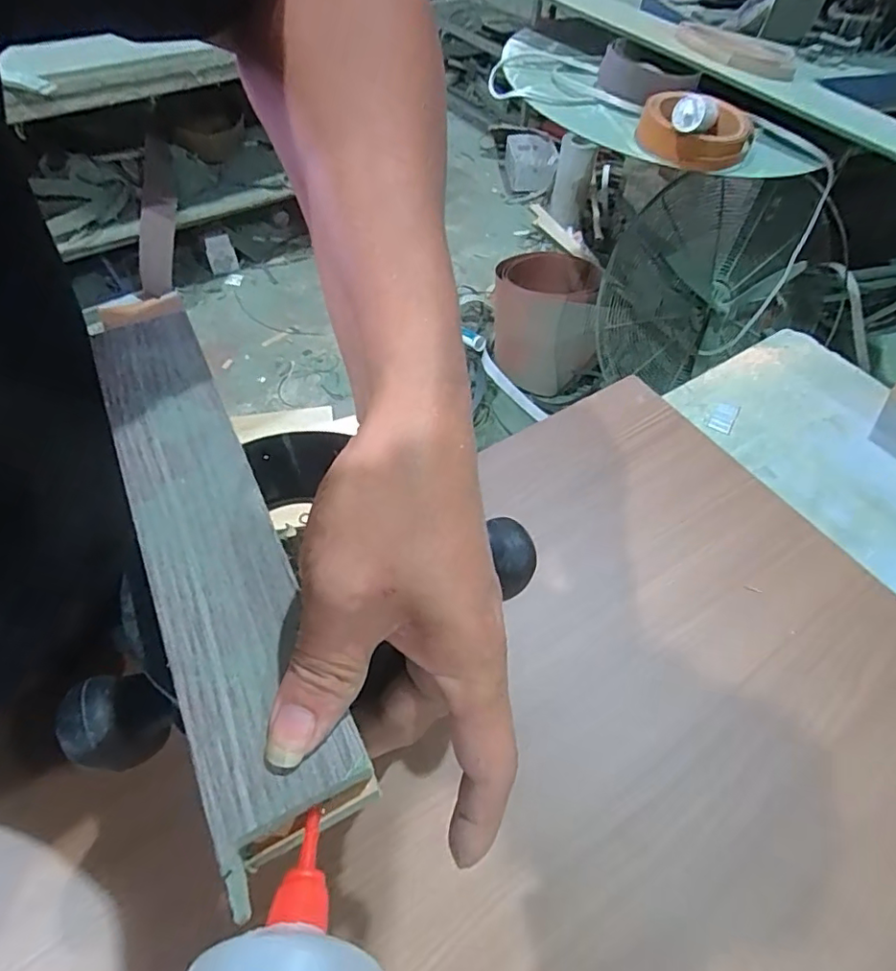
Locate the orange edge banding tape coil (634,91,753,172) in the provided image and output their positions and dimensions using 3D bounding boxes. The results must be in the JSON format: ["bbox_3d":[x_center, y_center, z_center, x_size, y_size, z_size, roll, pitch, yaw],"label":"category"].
[{"bbox_3d":[0.454,-0.647,1.034,0.210,0.062,0.185,9,54,3],"label":"orange edge banding tape coil"}]

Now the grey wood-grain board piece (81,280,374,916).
[{"bbox_3d":[-0.113,0.008,0.259,0.051,0.017,0.289,-21,59,-17],"label":"grey wood-grain board piece"}]

